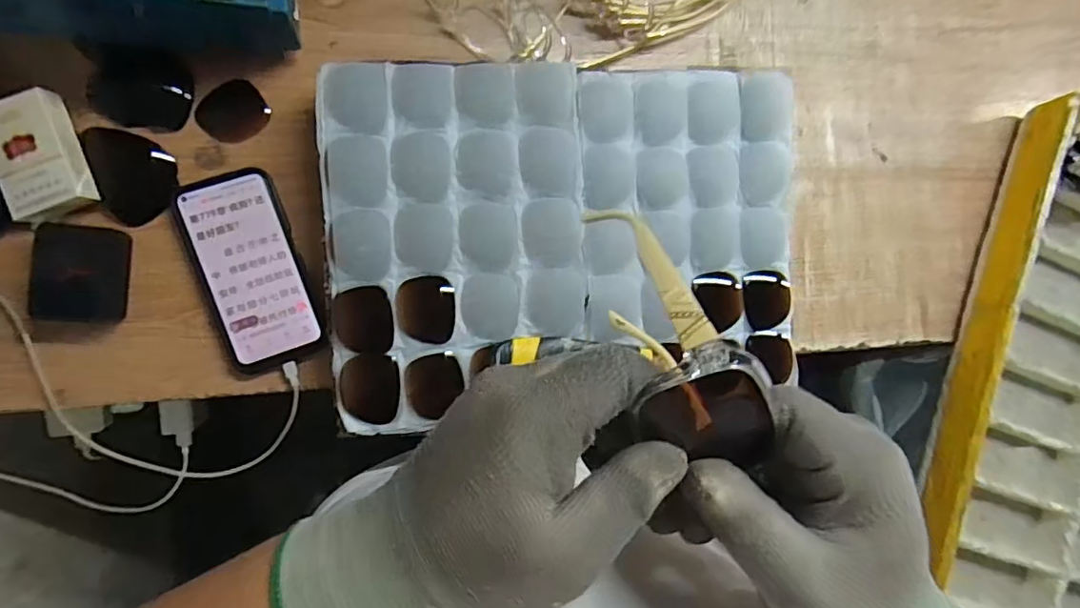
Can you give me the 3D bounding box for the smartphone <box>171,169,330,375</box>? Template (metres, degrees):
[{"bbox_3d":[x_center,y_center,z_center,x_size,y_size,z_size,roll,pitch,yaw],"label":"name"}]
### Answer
[{"bbox_3d":[-0.245,-0.029,0.479,0.081,0.014,0.165,-20,93,-9],"label":"smartphone"}]

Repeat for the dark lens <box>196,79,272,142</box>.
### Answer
[{"bbox_3d":[-0.264,-0.165,0.484,0.054,0.004,0.046,-39,96,-8],"label":"dark lens"}]

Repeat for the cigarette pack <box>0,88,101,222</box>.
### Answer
[{"bbox_3d":[-0.392,-0.114,0.441,0.058,0.027,0.087,-16,98,2],"label":"cigarette pack"}]

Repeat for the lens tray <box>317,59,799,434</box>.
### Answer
[{"bbox_3d":[0.031,-0.061,0.486,0.402,0.023,0.283,-5,90,-10],"label":"lens tray"}]

